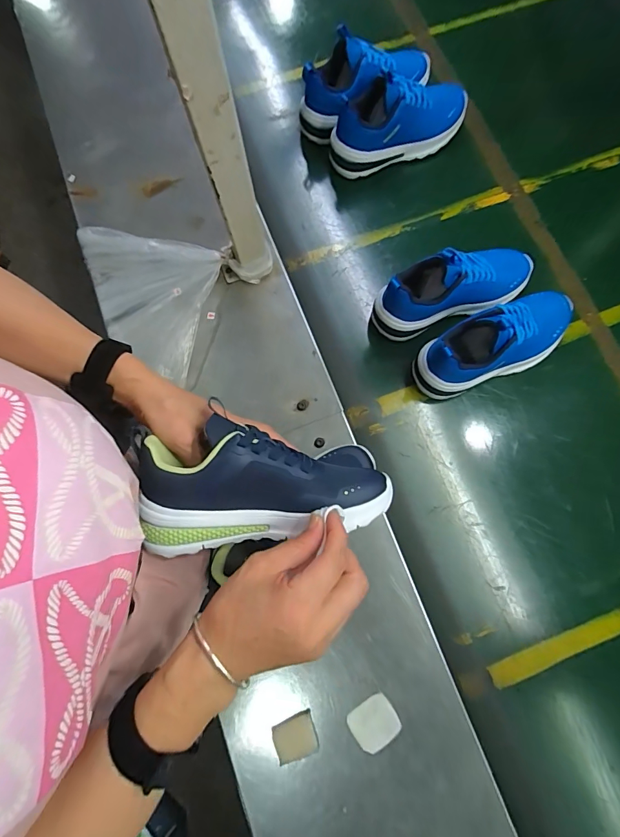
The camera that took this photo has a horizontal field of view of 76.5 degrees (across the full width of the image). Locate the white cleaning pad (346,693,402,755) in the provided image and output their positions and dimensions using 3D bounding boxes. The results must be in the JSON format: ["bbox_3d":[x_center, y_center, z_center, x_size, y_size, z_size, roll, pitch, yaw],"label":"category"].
[{"bbox_3d":[0.072,0.340,0.439,0.051,0.005,0.046,-36,81,-8],"label":"white cleaning pad"}]

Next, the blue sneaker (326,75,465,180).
[{"bbox_3d":[0.144,-0.466,0.607,0.226,0.097,0.095,-17,78,-5],"label":"blue sneaker"}]

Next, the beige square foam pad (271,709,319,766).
[{"bbox_3d":[-0.016,0.357,0.437,0.046,0.012,0.042,-18,79,-5],"label":"beige square foam pad"}]

